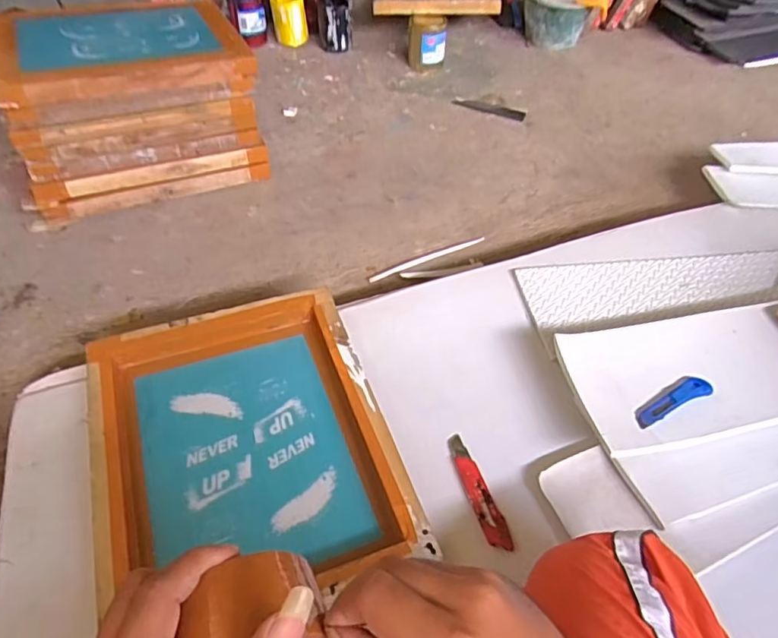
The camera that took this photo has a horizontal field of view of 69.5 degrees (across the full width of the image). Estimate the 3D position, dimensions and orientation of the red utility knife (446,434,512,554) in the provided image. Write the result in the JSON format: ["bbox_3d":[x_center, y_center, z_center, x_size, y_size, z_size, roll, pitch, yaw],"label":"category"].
[{"bbox_3d":[0.120,0.230,0.764,0.031,0.012,0.170,-13,51,-13],"label":"red utility knife"}]

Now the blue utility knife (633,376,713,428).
[{"bbox_3d":[0.412,0.117,0.821,0.145,0.010,0.040,-20,52,-19],"label":"blue utility knife"}]

